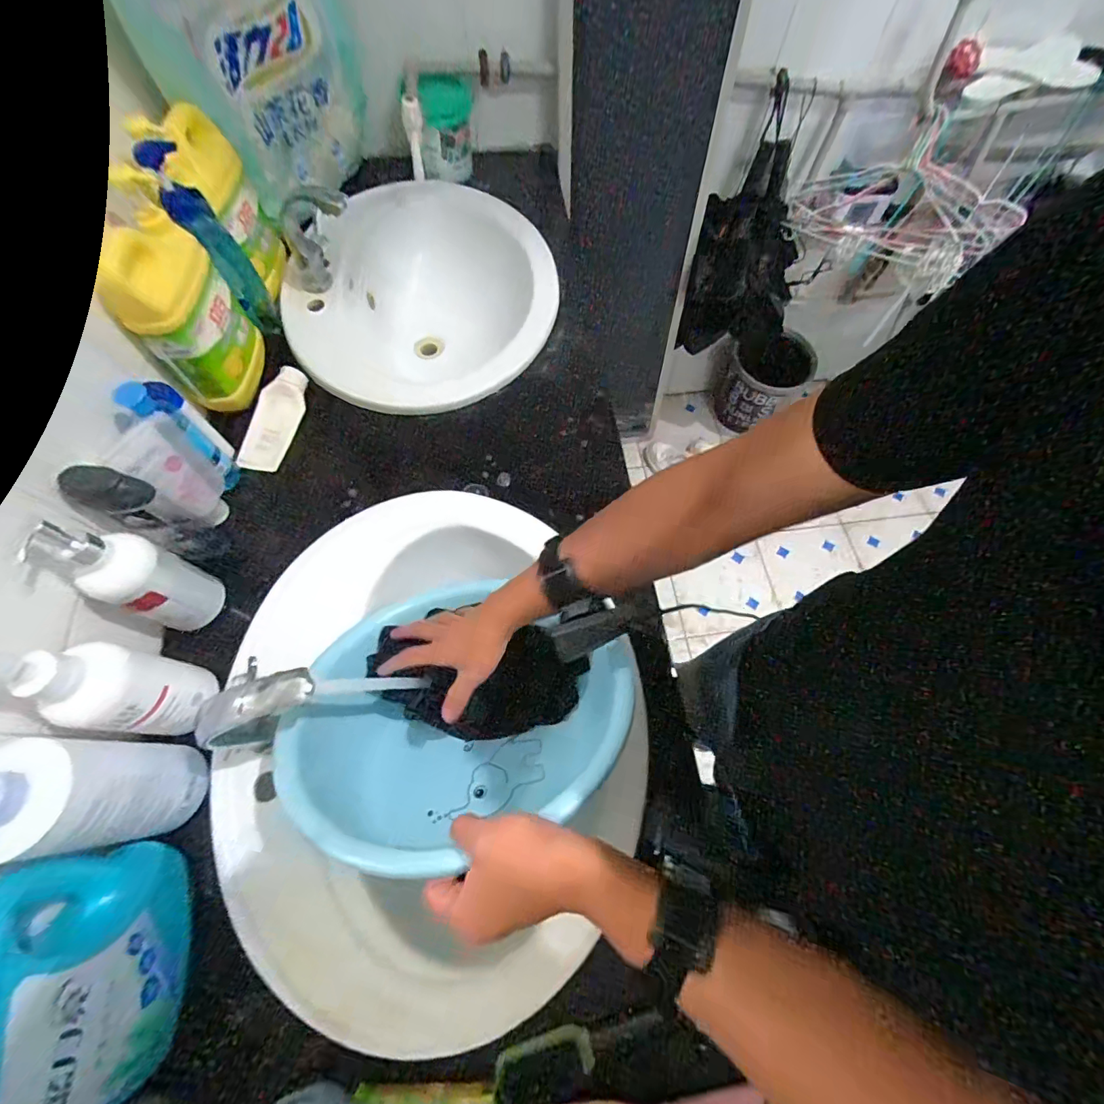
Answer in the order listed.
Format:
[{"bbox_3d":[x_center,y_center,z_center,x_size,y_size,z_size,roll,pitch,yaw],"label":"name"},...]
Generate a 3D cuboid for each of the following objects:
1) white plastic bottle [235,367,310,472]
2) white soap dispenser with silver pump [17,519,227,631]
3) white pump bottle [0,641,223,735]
[{"bbox_3d":[-0.390,-0.186,0.655,0.065,0.025,0.150,14,80,5],"label":"white plastic bottle"},{"bbox_3d":[-0.406,0.023,0.461,0.065,0.170,0.065,1,66,-1],"label":"white soap dispenser with silver pump"},{"bbox_3d":[-0.381,0.117,0.407,0.062,0.201,0.068,11,66,4],"label":"white pump bottle"}]

